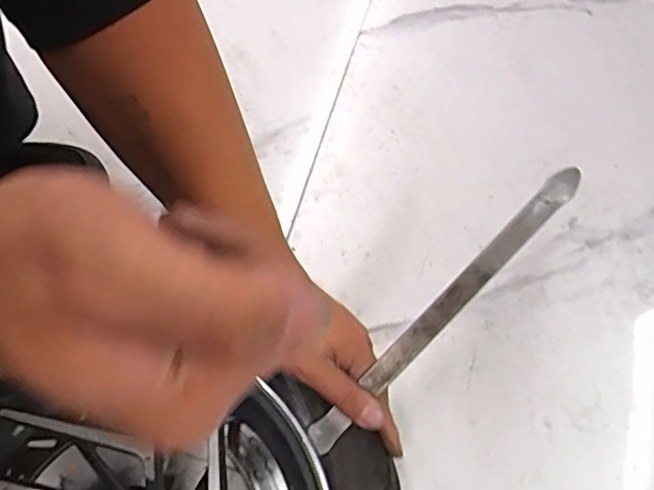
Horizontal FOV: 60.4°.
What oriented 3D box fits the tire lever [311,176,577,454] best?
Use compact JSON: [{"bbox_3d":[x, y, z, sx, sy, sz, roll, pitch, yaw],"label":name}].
[{"bbox_3d":[0.087,0.049,0.422,0.020,0.008,0.280,44,91,15],"label":"tire lever"}]

